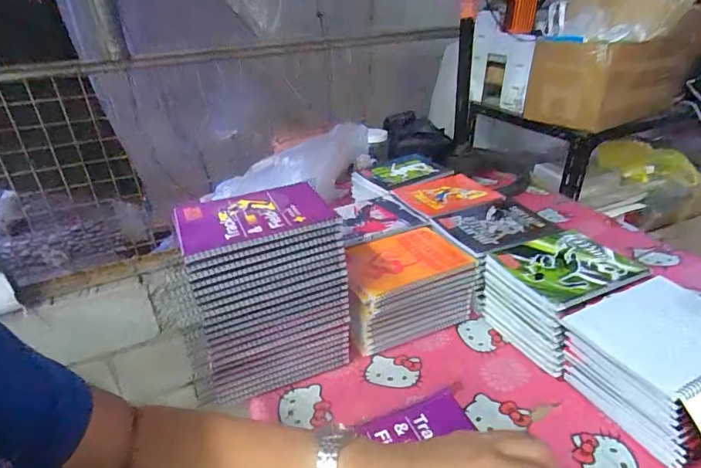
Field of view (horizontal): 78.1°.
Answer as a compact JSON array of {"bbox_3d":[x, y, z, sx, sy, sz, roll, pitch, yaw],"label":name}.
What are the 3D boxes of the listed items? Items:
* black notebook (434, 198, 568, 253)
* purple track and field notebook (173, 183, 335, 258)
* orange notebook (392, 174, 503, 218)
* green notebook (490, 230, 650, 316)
[{"bbox_3d":[0.275,-0.021,0.813,0.188,0.014,0.159,-12,30,-15],"label":"black notebook"},{"bbox_3d":[-0.134,-0.022,0.595,0.193,0.018,0.143,-14,30,-18],"label":"purple track and field notebook"},{"bbox_3d":[0.206,-0.090,0.958,0.190,0.013,0.171,-12,30,-16],"label":"orange notebook"},{"bbox_3d":[0.346,0.046,0.687,0.179,0.010,0.157,-14,30,-19],"label":"green notebook"}]

